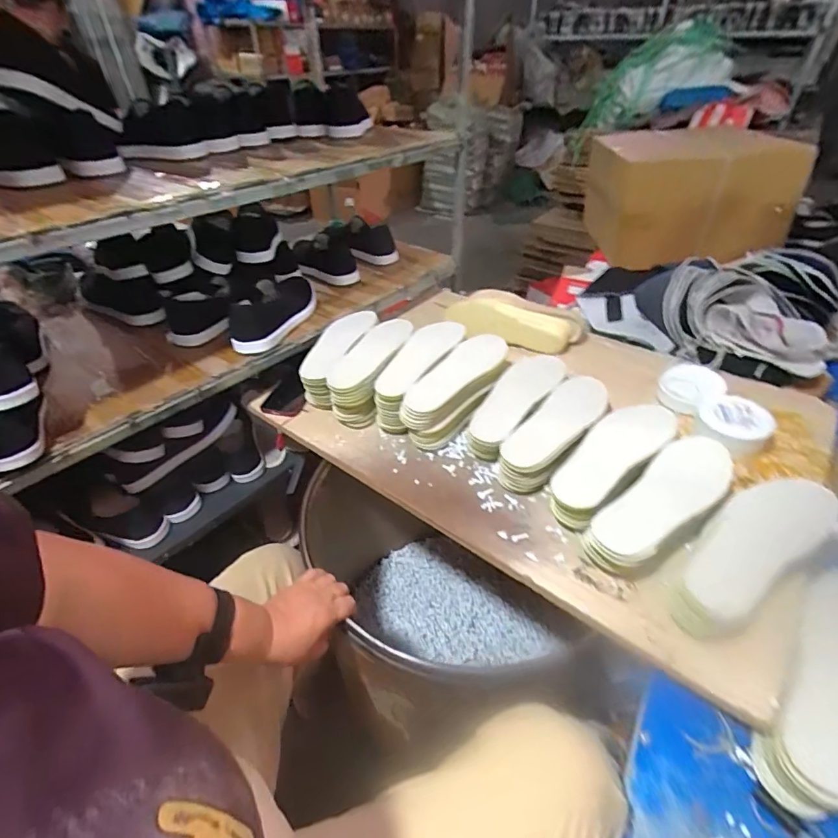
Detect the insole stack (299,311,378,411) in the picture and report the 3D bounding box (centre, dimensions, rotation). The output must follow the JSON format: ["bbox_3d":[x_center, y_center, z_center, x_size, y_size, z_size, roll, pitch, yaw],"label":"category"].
[{"bbox_3d":[-0.158,-0.129,0.908,0.092,0.087,0.251,12,44,13],"label":"insole stack"}]

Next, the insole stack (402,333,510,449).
[{"bbox_3d":[0.075,-0.052,0.792,0.093,0.081,0.262,26,49,26],"label":"insole stack"}]

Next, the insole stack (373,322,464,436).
[{"bbox_3d":[0.001,-0.098,0.826,0.087,0.082,0.262,21,59,22],"label":"insole stack"}]

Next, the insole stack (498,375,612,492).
[{"bbox_3d":[0.219,0.021,0.722,0.088,0.053,0.260,33,52,31],"label":"insole stack"}]

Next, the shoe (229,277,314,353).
[{"bbox_3d":[-0.298,-0.239,0.936,0.113,0.072,0.271,13,44,14],"label":"shoe"}]

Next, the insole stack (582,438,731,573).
[{"bbox_3d":[0.325,0.112,0.605,0.271,0.078,0.093,-30,50,-28],"label":"insole stack"}]

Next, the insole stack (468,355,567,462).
[{"bbox_3d":[0.171,-0.026,0.782,0.089,0.067,0.257,25,48,25],"label":"insole stack"}]

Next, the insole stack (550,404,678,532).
[{"bbox_3d":[0.277,0.060,0.656,0.234,0.062,0.087,-32,51,-30],"label":"insole stack"}]

